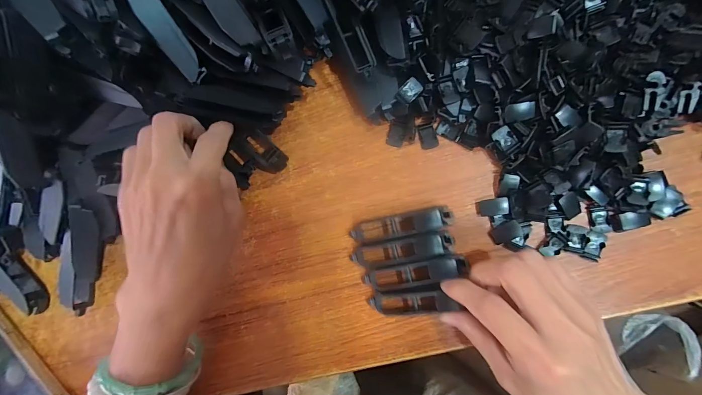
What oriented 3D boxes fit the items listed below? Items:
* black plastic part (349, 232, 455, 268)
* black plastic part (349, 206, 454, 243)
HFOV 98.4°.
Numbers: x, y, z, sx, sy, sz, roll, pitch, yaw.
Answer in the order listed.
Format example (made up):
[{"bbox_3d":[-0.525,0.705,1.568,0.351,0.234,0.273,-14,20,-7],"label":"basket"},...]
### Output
[{"bbox_3d":[0.038,0.040,0.229,0.075,0.017,0.017,-14,86,18],"label":"black plastic part"},{"bbox_3d":[0.037,0.022,0.230,0.075,0.017,0.017,-13,86,6],"label":"black plastic part"}]

